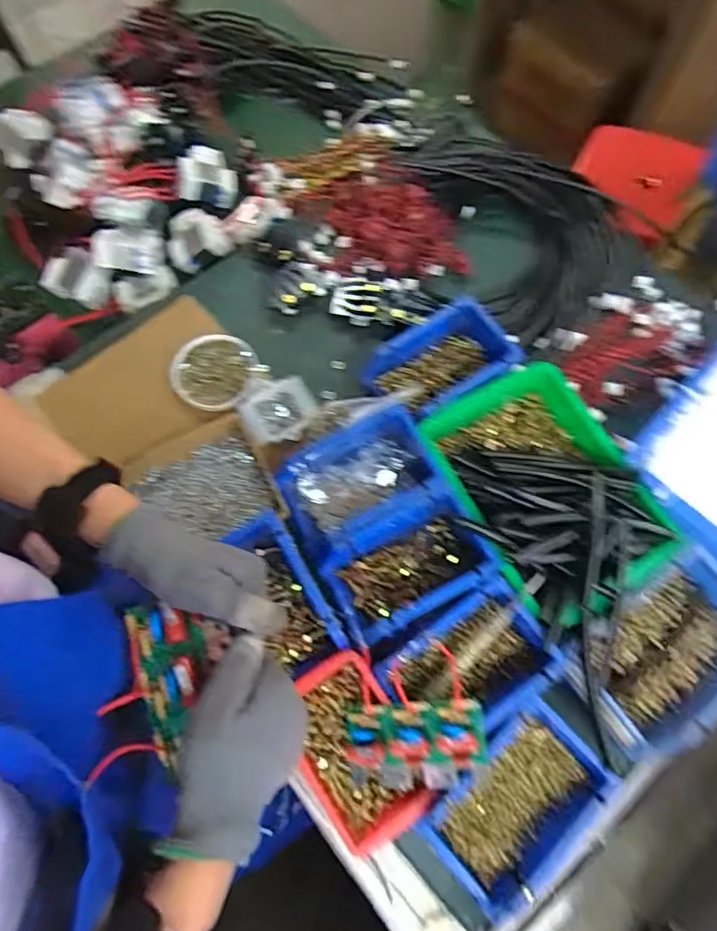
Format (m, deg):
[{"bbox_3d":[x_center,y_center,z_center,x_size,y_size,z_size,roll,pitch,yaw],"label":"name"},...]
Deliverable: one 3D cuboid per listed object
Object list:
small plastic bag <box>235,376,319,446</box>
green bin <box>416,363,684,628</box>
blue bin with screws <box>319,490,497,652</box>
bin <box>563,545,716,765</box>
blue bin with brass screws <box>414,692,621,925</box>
[{"bbox_3d":[-0.094,-0.066,0.625,0.085,0.023,0.081,-4,71,0],"label":"small plastic bag"},{"bbox_3d":[0.199,0.021,0.565,0.180,0.063,0.251,-24,72,-7],"label":"green bin"},{"bbox_3d":[0.045,0.102,0.544,0.152,0.062,0.099,-29,73,-9],"label":"blue bin with screws"},{"bbox_3d":[0.296,0.177,0.511,0.175,0.046,0.125,-33,73,-10],"label":"bin"},{"bbox_3d":[0.137,0.299,0.473,0.155,0.058,0.107,-43,75,-13],"label":"blue bin with brass screws"}]

